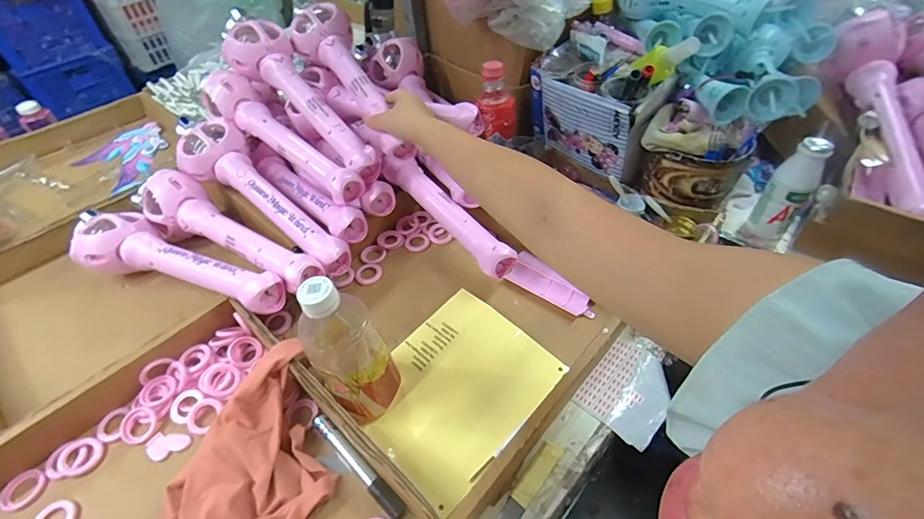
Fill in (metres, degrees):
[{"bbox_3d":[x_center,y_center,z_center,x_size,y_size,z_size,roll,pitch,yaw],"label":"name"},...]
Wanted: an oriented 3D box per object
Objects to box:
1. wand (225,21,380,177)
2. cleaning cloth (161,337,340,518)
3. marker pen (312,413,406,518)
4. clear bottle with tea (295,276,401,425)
[{"bbox_3d":[-0.235,-0.241,0.632,0.089,0.063,0.332,-37,75,-26],"label":"wand"},{"bbox_3d":[-0.210,0.185,0.413,0.155,0.052,0.185,-10,48,-5],"label":"cleaning cloth"},{"bbox_3d":[-0.106,0.201,0.417,0.135,0.016,0.016,33,58,29],"label":"marker pen"},{"bbox_3d":[-0.109,0.089,0.406,0.067,0.178,0.065,-29,52,-21],"label":"clear bottle with tea"}]

